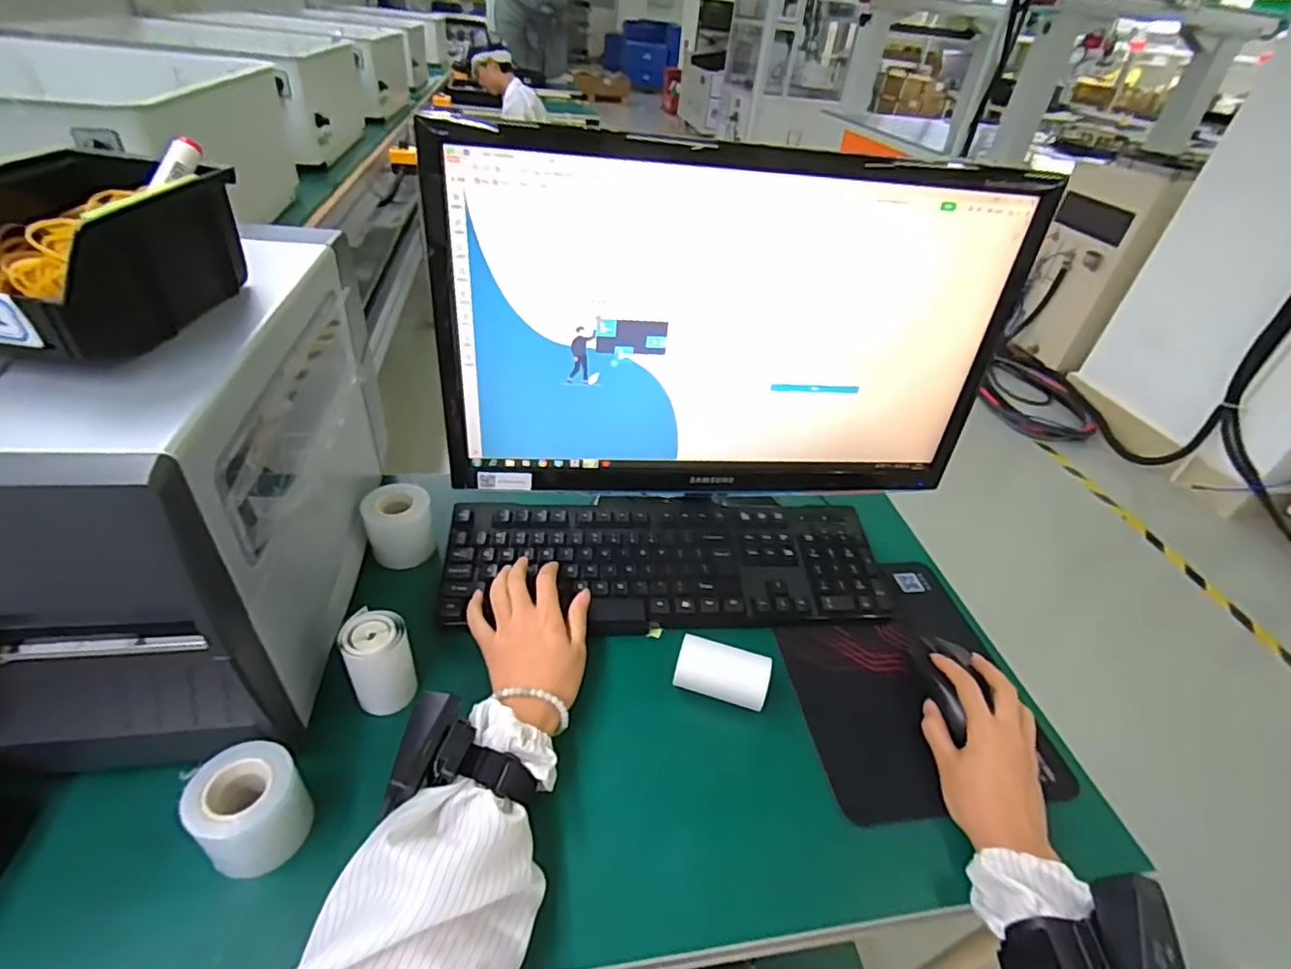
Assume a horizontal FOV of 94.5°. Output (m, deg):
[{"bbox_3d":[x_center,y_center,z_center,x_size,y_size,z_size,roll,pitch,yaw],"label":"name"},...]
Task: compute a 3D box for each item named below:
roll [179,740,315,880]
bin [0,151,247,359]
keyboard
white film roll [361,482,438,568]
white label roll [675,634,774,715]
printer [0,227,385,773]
[{"bbox_3d":[-0.262,0.215,0.397,0.055,0.067,0.059,5,39,-4],"label":"roll"},{"bbox_3d":[-0.344,-0.141,0.367,0.108,0.074,0.171,5,39,-4],"label":"bin"},{"bbox_3d":[0.025,0.077,0.605,0.431,0.033,0.146,3,39,-5],"label":"keyboard"},{"bbox_3d":[-0.246,0.040,0.599,0.060,0.064,0.055,5,39,-4],"label":"white film roll"},{"bbox_3d":[0.065,0.166,0.518,0.083,0.040,0.039,14,39,8],"label":"white label roll"},{"bbox_3d":[-0.376,-0.017,0.466,0.229,0.258,0.369,-2,39,-12],"label":"printer"}]

